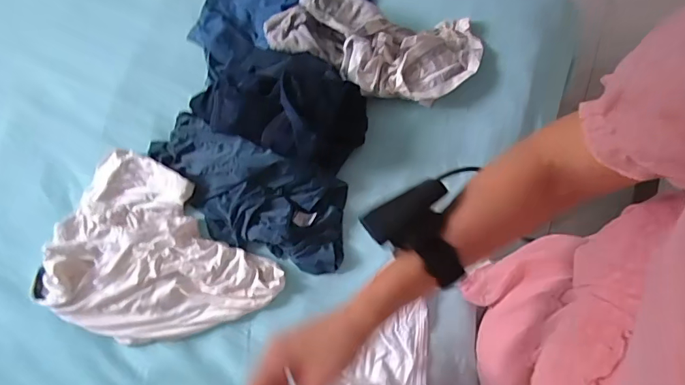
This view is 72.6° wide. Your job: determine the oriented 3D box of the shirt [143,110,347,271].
[{"bbox_3d":[-0.148,0.005,0.708,0.335,0.057,0.174,23,75,4],"label":"shirt"}]

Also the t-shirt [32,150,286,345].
[{"bbox_3d":[-0.266,0.103,0.696,0.332,0.033,0.246,23,75,4],"label":"t-shirt"}]

